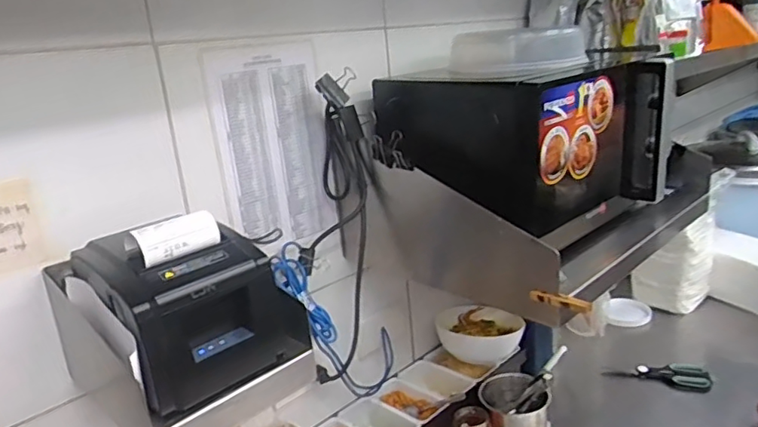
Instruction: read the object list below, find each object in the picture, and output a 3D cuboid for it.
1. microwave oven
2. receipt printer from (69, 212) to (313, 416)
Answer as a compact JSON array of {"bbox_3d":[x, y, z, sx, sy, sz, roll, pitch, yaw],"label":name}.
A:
[{"bbox_3d":[0.236,-0.112,0.913,0.391,0.244,0.301,-19,21,-38],"label":"microwave oven"},{"bbox_3d":[-0.194,0.081,0.593,0.171,0.159,0.150,-18,21,-37],"label":"receipt printer"}]

